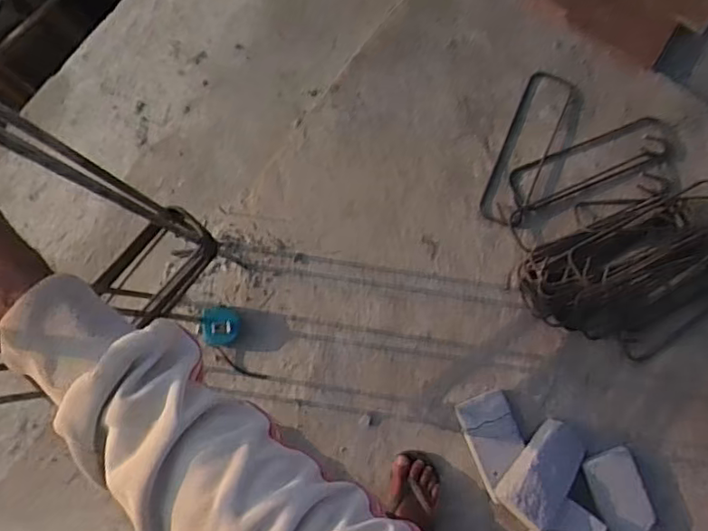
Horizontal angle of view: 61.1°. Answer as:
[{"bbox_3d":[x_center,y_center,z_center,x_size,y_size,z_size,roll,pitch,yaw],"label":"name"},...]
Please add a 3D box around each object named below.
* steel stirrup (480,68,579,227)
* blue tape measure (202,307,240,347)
[{"bbox_3d":[0.374,-0.254,1.295,0.106,0.013,0.357,24,84,6],"label":"steel stirrup"},{"bbox_3d":[-0.275,0.127,1.239,0.083,0.053,0.080,0,83,1],"label":"blue tape measure"}]

